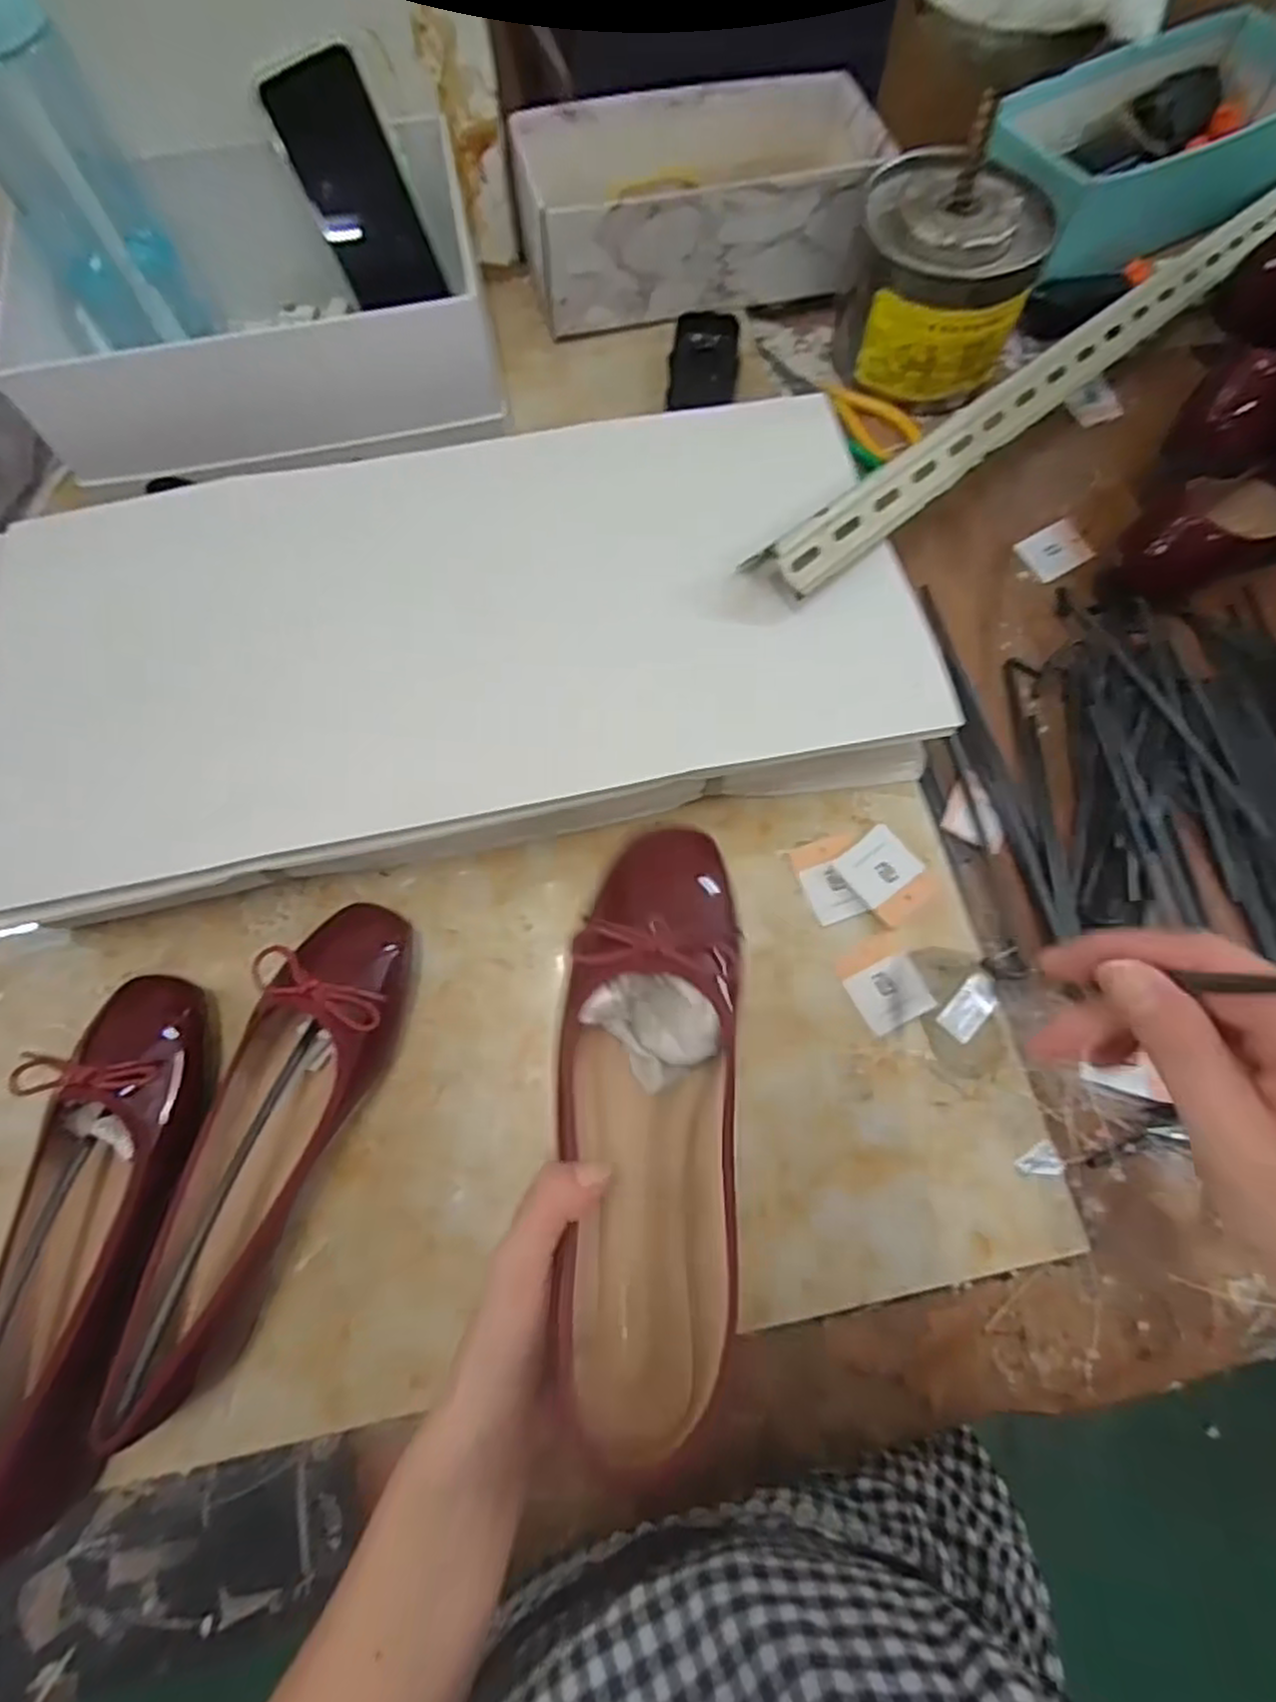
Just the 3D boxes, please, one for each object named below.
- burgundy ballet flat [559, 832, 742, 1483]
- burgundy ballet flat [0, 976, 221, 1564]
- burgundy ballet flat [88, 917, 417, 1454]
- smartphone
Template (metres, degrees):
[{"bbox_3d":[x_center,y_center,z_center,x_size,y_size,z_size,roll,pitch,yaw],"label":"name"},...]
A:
[{"bbox_3d":[0.000,0.109,0.314,0.082,0.060,0.250,2,79,1],"label":"burgundy ballet flat"},{"bbox_3d":[-0.272,0.193,0.380,0.079,0.069,0.251,-2,70,0],"label":"burgundy ballet flat"},{"bbox_3d":[-0.195,0.144,0.397,0.070,0.067,0.246,21,72,8],"label":"burgundy ballet flat"},{"bbox_3d":[-0.199,-0.466,0.541,0.068,0.142,0.005,-25,51,0],"label":"smartphone"}]

